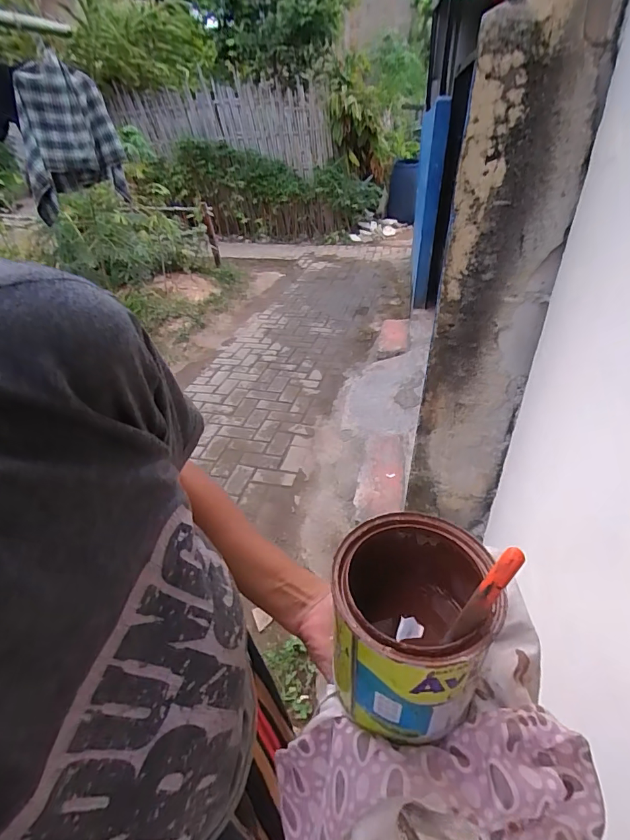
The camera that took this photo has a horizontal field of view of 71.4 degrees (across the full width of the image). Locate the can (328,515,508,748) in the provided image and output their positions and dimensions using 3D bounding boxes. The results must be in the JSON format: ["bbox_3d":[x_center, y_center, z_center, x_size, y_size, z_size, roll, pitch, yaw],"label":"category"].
[{"bbox_3d":[0.060,0.143,0.302,0.086,0.118,0.100,5,35,14],"label":"can"}]

